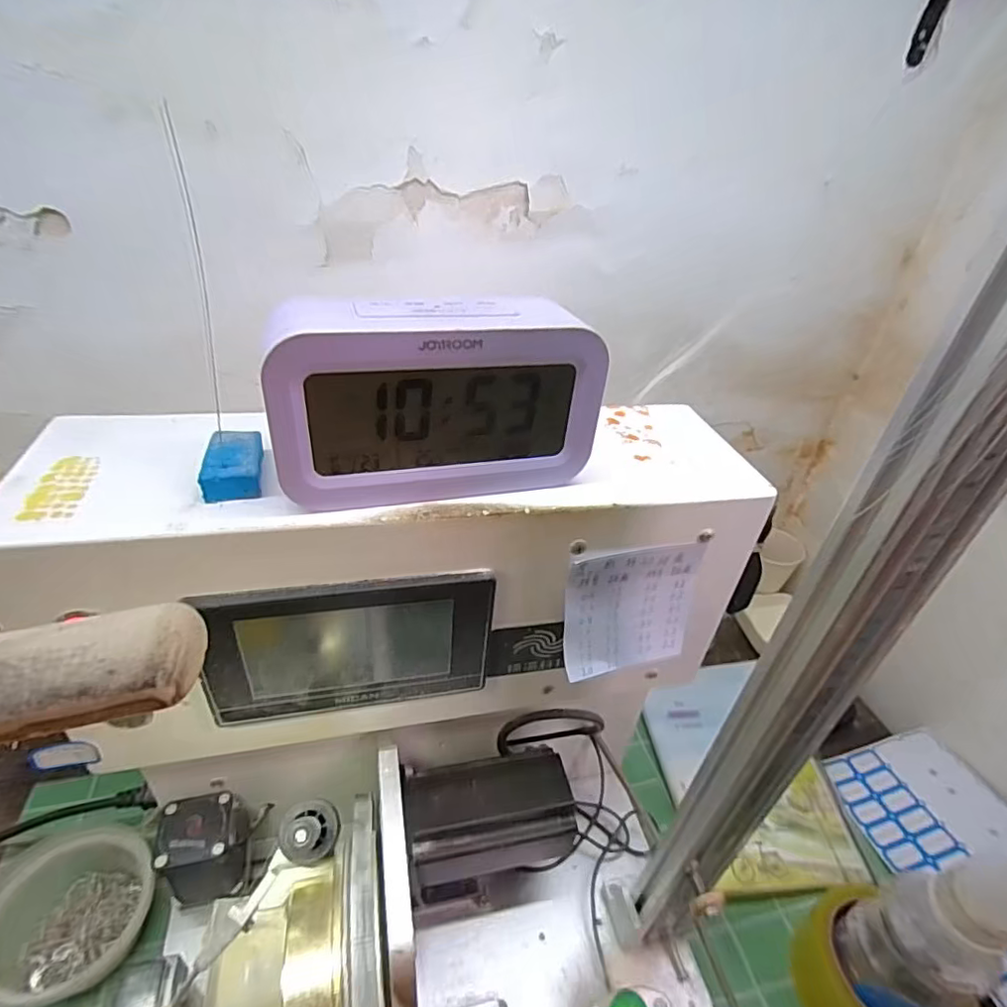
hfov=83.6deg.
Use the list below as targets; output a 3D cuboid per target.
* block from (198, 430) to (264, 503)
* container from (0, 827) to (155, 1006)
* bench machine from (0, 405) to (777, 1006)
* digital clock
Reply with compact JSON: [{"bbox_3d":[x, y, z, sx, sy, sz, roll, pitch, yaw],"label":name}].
[{"bbox_3d":[-0.118,-0.017,0.248,0.023,0.014,0.036,-4,37,-15],"label":"block"},{"bbox_3d":[-0.287,0.272,0.374,0.094,0.056,0.094,5,36,-3],"label":"container"},{"bbox_3d":[-0.038,0.153,0.312,0.333,0.333,0.237,-4,37,-15],"label":"bench machine"},{"bbox_3d":[-0.026,-0.044,0.242,0.135,0.078,0.037,-7,38,-18],"label":"digital clock"}]

